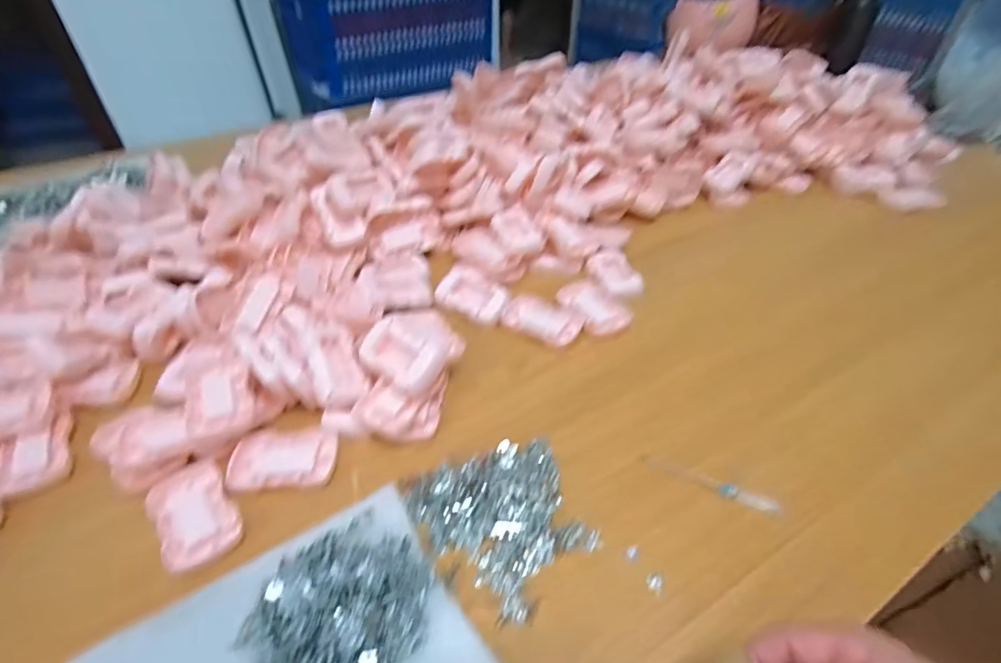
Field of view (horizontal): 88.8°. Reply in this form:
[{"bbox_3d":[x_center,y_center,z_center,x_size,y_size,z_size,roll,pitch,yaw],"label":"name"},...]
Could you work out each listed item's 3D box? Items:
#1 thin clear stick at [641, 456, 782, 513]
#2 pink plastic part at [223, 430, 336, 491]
[{"bbox_3d":[0.177,0.129,0.434,0.111,0.008,0.016,18,46,20],"label":"thin clear stick"},{"bbox_3d":[-0.189,0.112,0.448,0.087,0.008,0.054,-4,42,-3],"label":"pink plastic part"}]

